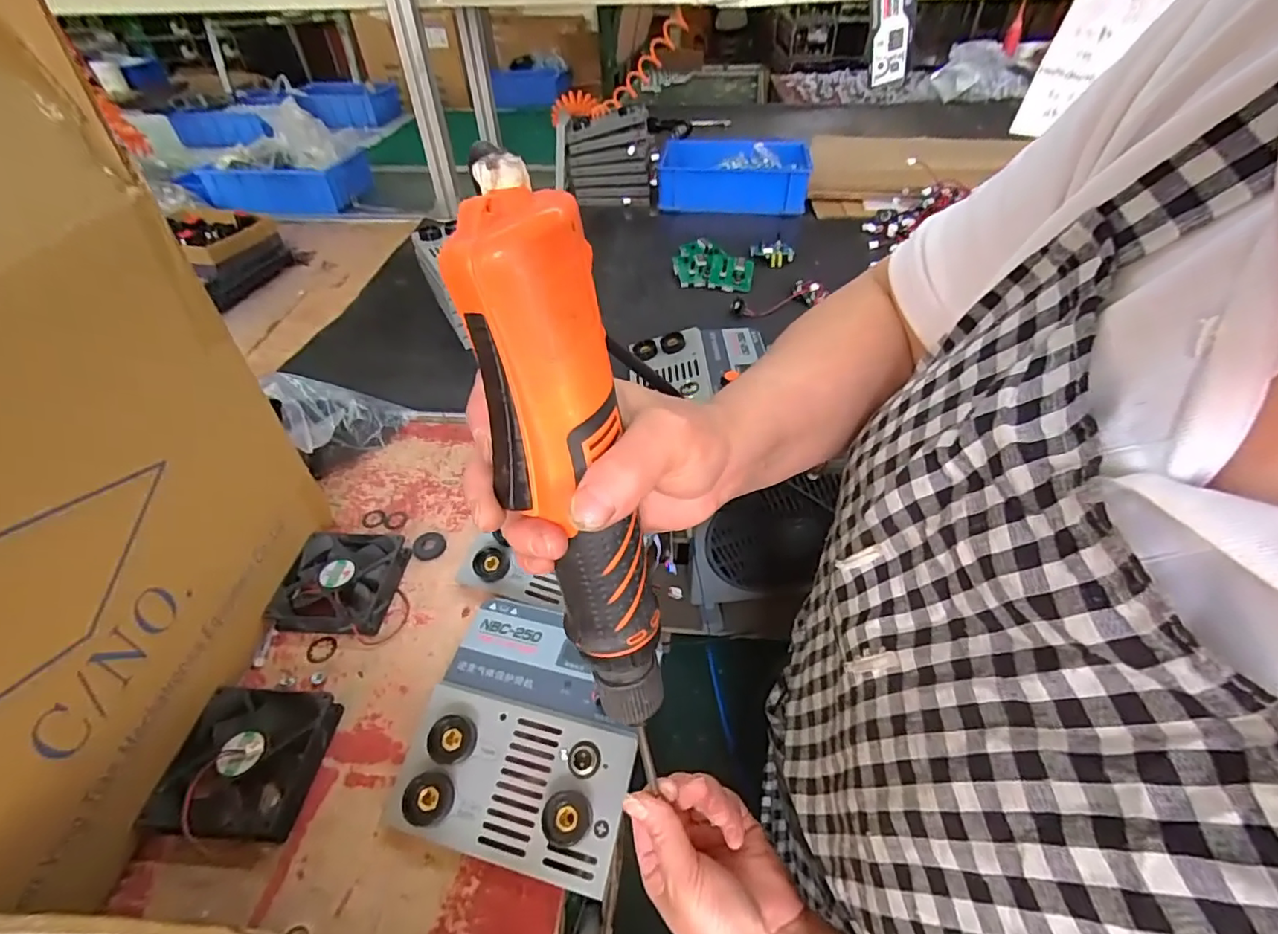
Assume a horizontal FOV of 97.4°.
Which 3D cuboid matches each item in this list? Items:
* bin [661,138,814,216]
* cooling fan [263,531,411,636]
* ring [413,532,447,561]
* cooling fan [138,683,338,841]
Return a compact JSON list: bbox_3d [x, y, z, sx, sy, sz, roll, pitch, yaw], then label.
[{"bbox_3d":[0.201,-0.609,1.165,0.315,0.085,0.196,3,47,4],"label":"bin"},{"bbox_3d":[-0.267,0.102,0.508,0.091,0.026,0.099,4,48,5],"label":"cooling fan"},{"bbox_3d":[-0.205,0.077,0.549,0.030,0.004,0.031,-1,47,1],"label":"ring"},{"bbox_3d":[-0.278,0.208,0.401,0.092,0.030,0.092,1,47,3],"label":"cooling fan"}]

